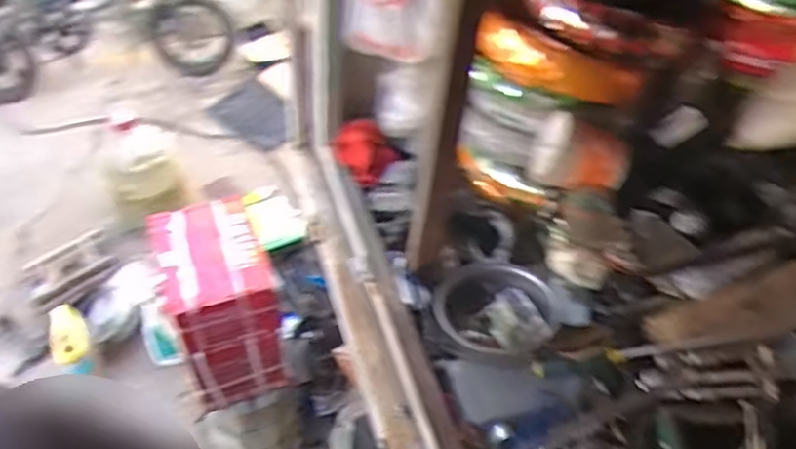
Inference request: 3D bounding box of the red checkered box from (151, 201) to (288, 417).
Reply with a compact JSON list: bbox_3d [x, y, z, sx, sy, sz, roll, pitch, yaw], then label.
[{"bbox_3d":[-0.383,0.150,1.507,0.214,0.342,0.312,-14,48,-15],"label":"red checkered box"}]

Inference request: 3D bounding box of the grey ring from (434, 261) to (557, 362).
[{"bbox_3d":[0.160,0.131,1.104,0.190,0.026,0.181,0,46,-1],"label":"grey ring"}]

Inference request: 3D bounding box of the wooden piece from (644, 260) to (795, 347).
[{"bbox_3d":[0.521,0.134,1.053,0.280,0.028,0.097,-20,57,-4],"label":"wooden piece"}]

